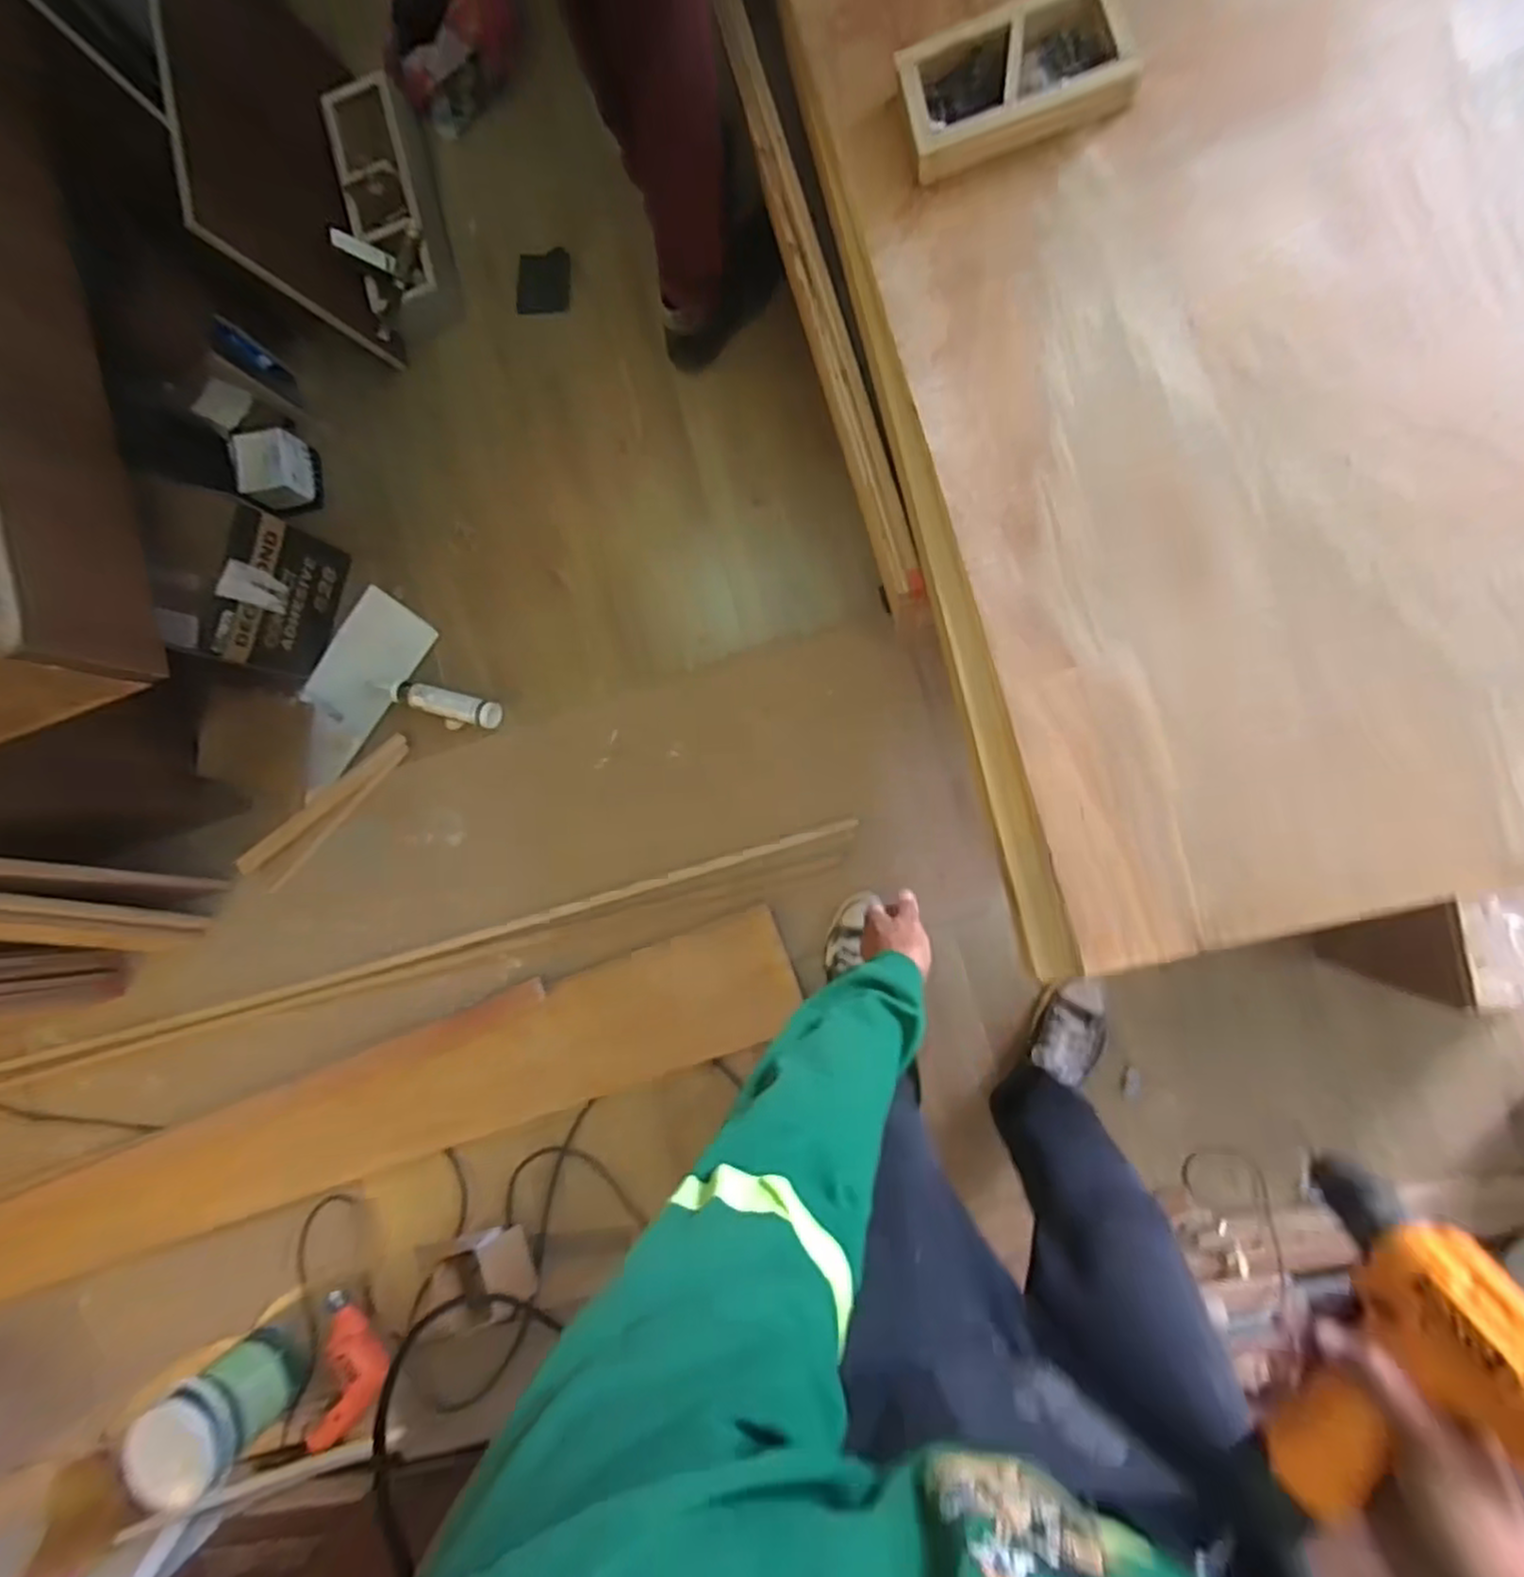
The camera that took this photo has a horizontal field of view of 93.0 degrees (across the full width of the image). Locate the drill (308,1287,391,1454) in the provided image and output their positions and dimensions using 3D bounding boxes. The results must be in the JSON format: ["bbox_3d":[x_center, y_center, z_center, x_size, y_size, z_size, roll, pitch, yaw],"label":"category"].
[{"bbox_3d":[-0.802,1.148,1.423,0.137,0.067,0.305,7,89,12],"label":"drill"}]

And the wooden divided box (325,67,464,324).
[{"bbox_3d":[-0.685,-1.073,1.350,0.164,0.143,0.380,-15,84,11],"label":"wooden divided box"}]

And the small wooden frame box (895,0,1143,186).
[{"bbox_3d":[0.252,-0.717,0.728,0.215,0.042,0.130,-12,85,11],"label":"small wooden frame box"}]

